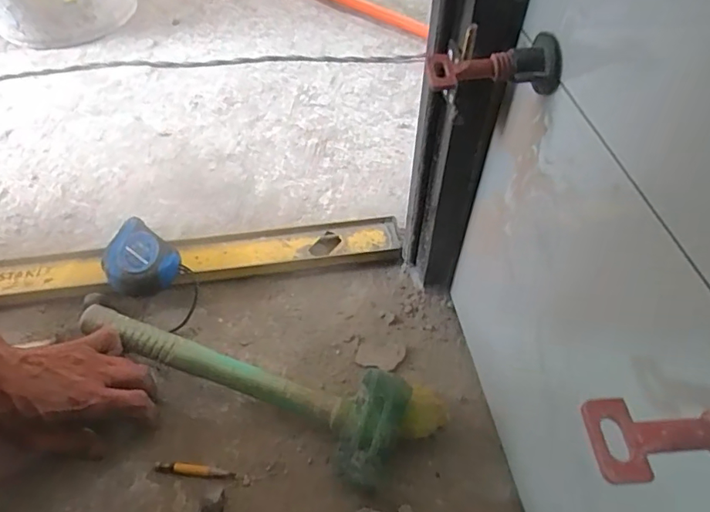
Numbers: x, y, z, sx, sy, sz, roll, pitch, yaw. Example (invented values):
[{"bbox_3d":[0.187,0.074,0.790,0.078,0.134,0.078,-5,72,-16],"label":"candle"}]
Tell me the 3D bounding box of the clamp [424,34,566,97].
[{"bbox_3d":[0.079,-0.109,0.291,0.072,0.029,0.028,1,52,1],"label":"clamp"}]

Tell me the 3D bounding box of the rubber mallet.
[{"bbox_3d":[-0.099,0.123,0.464,0.356,0.061,0.094,12,53,10],"label":"rubber mallet"}]

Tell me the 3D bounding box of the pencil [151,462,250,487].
[{"bbox_3d":[-0.134,0.191,0.444,0.086,0.007,0.010,6,52,6],"label":"pencil"}]

